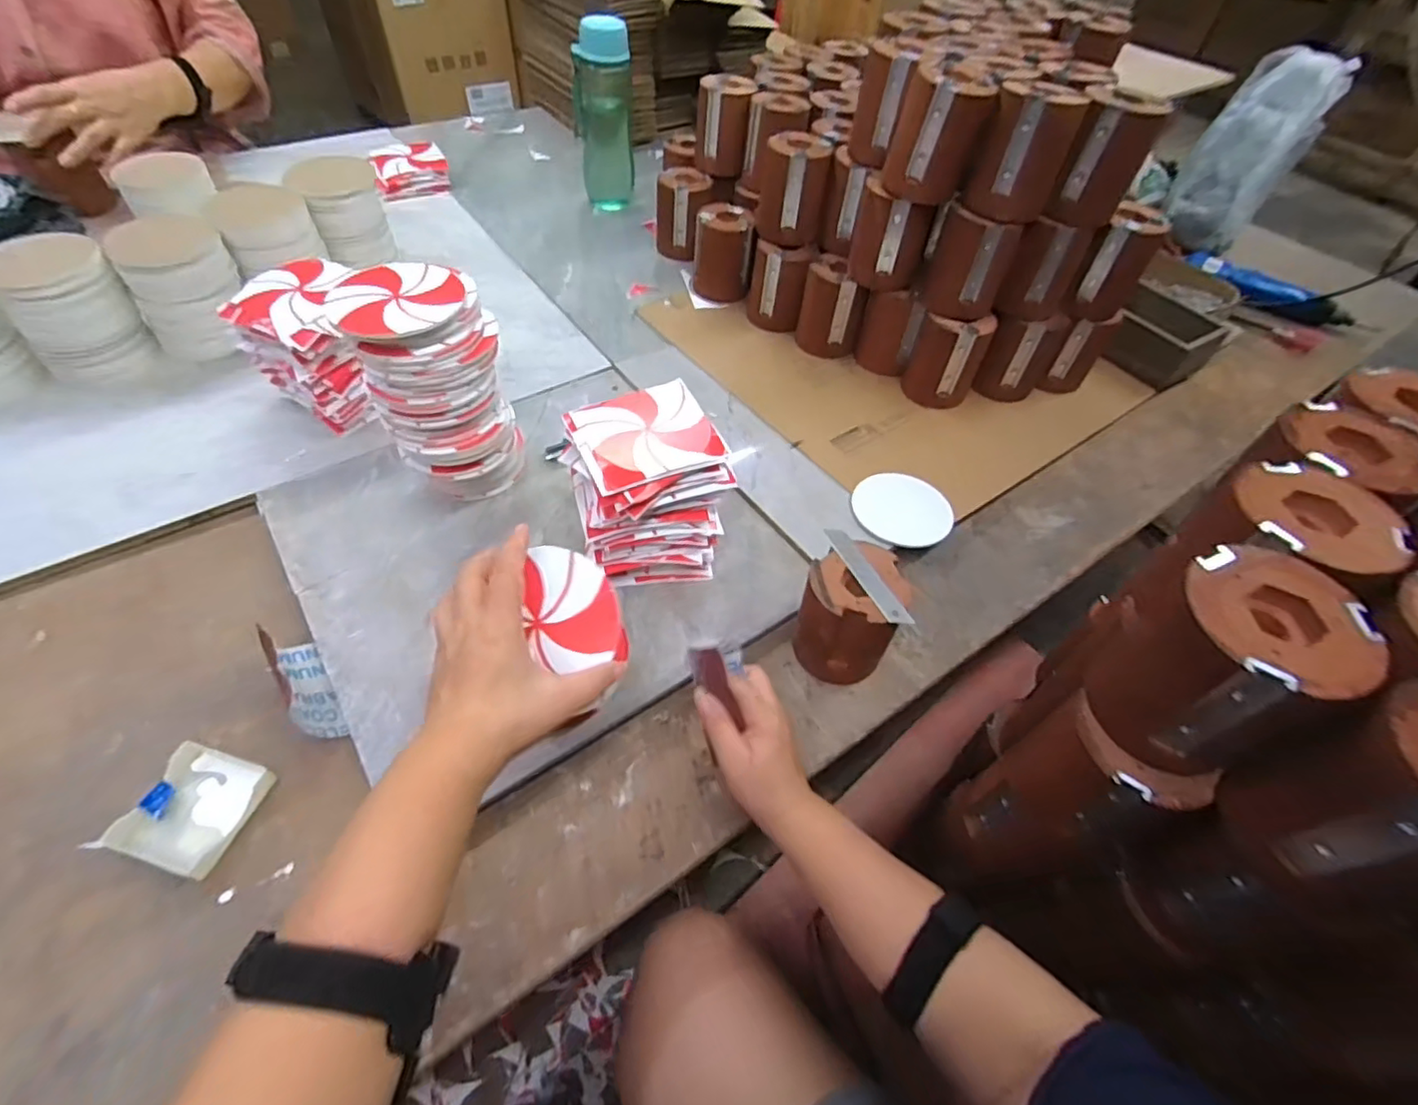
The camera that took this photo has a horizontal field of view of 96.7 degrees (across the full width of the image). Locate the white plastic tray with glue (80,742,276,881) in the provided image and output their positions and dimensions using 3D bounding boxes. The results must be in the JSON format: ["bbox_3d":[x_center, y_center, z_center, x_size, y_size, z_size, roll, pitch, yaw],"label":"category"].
[{"bbox_3d":[-0.364,0.182,0.448,0.073,0.021,0.077,15,53,7],"label":"white plastic tray with glue"}]

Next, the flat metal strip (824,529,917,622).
[{"bbox_3d":[0.122,0.017,0.490,0.017,0.004,0.098,-27,57,-4],"label":"flat metal strip"}]

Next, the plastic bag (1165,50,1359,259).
[{"bbox_3d":[0.840,-0.625,0.989,0.142,0.228,0.170,32,57,19],"label":"plastic bag"}]

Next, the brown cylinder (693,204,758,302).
[{"bbox_3d":[0.018,-0.402,0.853,0.077,0.098,0.078,-1,53,-5],"label":"brown cylinder"}]

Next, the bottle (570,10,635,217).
[{"bbox_3d":[-0.154,-0.636,0.930,0.066,0.229,0.066,-37,63,-27],"label":"bottle"}]

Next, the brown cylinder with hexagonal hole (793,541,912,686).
[{"bbox_3d":[0.115,0.049,0.518,0.074,0.090,0.081,2,53,-3],"label":"brown cylinder with hexagonal hole"}]

